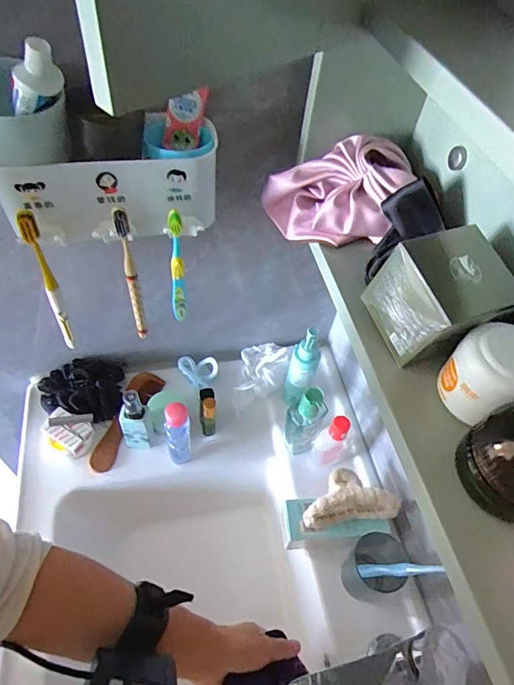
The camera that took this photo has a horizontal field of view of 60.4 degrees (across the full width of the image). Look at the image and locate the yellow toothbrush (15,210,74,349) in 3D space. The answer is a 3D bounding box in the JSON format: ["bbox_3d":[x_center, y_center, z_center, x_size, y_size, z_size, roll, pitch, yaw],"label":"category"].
[{"bbox_3d":[-0.208,-0.058,0.446,0.016,0.176,0.024,-21,57,-21],"label":"yellow toothbrush"}]

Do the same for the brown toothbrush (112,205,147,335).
[{"bbox_3d":[-0.129,-0.065,0.457,0.012,0.175,0.011,-16,56,-18],"label":"brown toothbrush"}]

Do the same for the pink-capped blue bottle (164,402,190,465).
[{"bbox_3d":[-0.106,0.126,0.598,0.032,0.120,0.030,-8,53,-12],"label":"pink-capped blue bottle"}]

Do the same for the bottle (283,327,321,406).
[{"bbox_3d":[0.066,0.037,0.639,0.036,0.157,0.039,16,52,6],"label":"bottle"}]

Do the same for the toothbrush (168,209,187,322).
[{"bbox_3d":[-0.083,-0.072,0.463,0.014,0.151,0.010,-8,53,-12],"label":"toothbrush"}]

